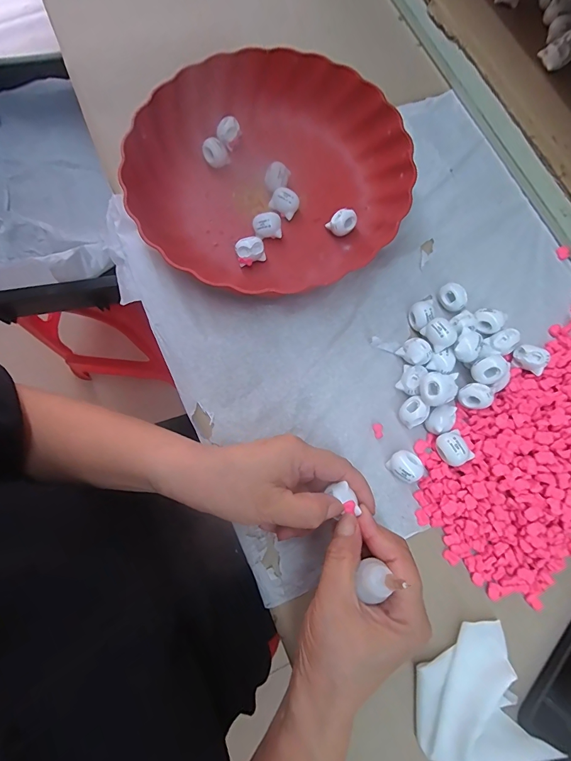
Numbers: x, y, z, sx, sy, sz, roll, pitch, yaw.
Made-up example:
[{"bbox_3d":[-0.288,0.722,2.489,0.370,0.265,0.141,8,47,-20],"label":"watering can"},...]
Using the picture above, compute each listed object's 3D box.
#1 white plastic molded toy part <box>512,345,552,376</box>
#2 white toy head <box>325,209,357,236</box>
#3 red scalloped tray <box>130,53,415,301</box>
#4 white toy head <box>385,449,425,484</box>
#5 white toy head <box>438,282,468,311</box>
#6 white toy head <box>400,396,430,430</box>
[{"bbox_3d":[0.203,-0.017,0.298,0.022,0.016,0.018,26,78,5],"label":"white plastic molded toy part"},{"bbox_3d":[0.053,-0.145,0.335,0.026,0.017,0.016,-18,78,-5],"label":"white toy head"},{"bbox_3d":[-0.016,-0.190,0.331,0.244,0.037,0.237,-13,78,-4],"label":"red scalloped tray"},{"bbox_3d":[0.095,0.068,0.287,0.025,0.017,0.022,44,80,8],"label":"white toy head"},{"bbox_3d":[0.147,-0.073,0.321,0.019,0.016,0.024,-37,80,-9],"label":"white toy head"},{"bbox_3d":[0.103,0.026,0.296,0.022,0.019,0.020,0,77,-1],"label":"white toy head"}]

